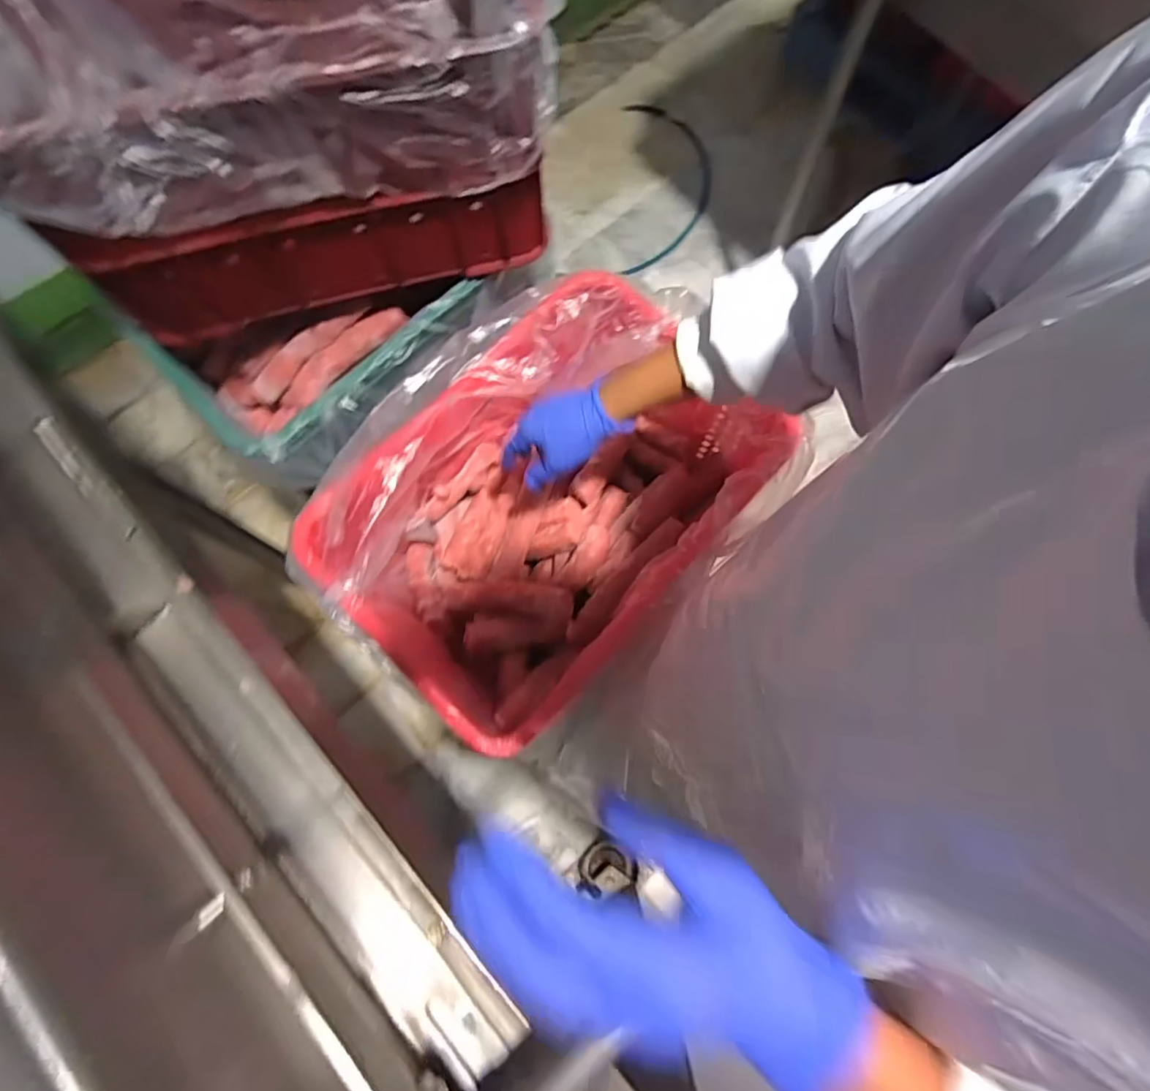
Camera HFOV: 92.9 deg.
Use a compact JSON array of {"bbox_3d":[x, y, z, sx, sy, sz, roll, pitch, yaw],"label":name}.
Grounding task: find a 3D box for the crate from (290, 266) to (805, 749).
[{"bbox_3d":[-0.030,-0.046,0.688,0.348,0.240,0.489,42,79,10],"label":"crate"}]

